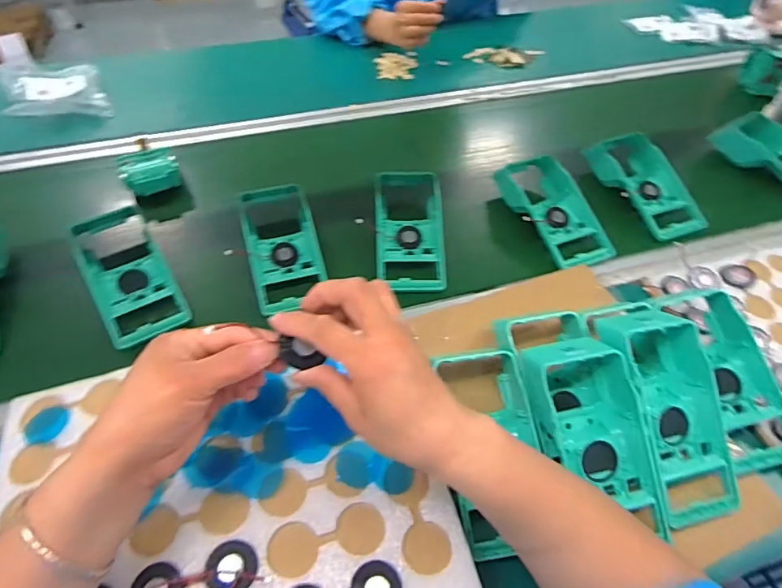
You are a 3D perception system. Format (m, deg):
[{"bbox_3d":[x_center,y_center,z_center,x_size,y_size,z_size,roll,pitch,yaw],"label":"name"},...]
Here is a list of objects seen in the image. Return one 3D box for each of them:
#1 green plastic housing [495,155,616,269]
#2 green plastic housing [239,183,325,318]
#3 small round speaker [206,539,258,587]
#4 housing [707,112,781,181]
[{"bbox_3d":[0.216,-0.118,0.667,0.090,0.047,0.191,-20,55,-16],"label":"green plastic housing"},{"bbox_3d":[-0.133,-0.060,0.607,0.082,0.032,0.177,-11,64,-16],"label":"green plastic housing"},{"bbox_3d":[-0.106,0.182,0.330,0.033,0.006,0.032,1,51,-1],"label":"small round speaker"},{"bbox_3d":[0.593,-0.200,0.756,0.101,0.065,0.184,-24,56,-19],"label":"housing"}]

